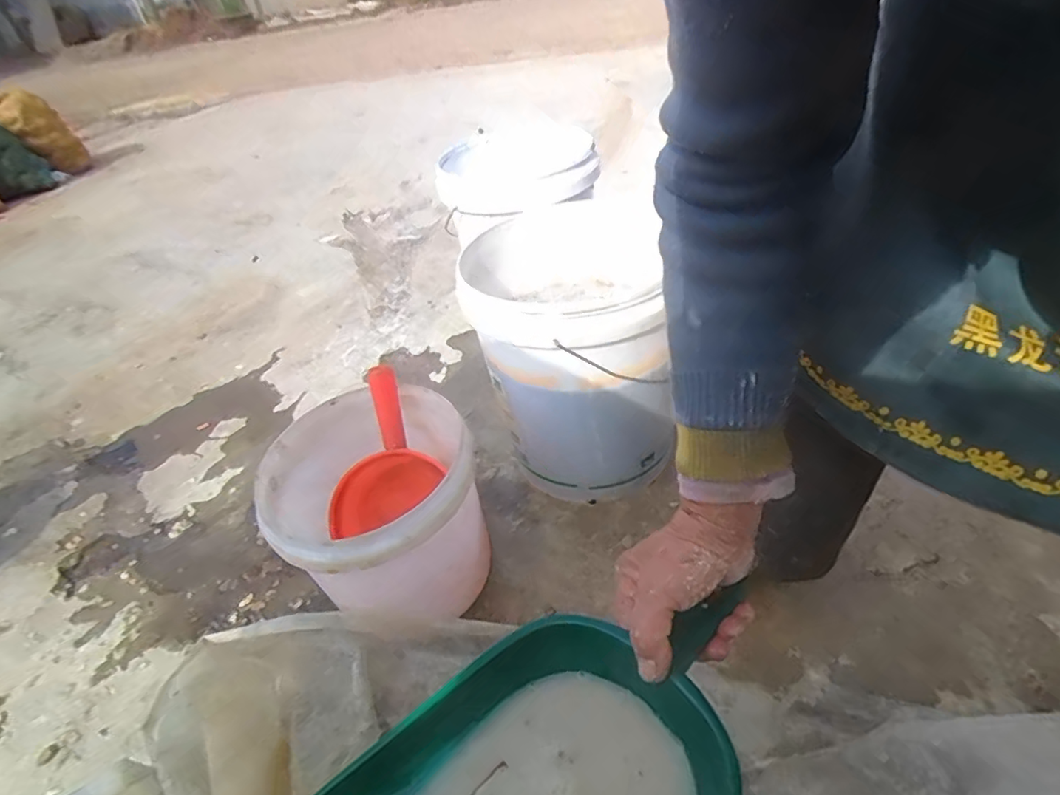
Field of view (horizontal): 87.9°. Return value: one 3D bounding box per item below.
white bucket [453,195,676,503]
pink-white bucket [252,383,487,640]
[{"bbox_3d":[0.059,-0.042,0.831,0.256,0.370,0.269,-5,39,4],"label":"white bucket"},{"bbox_3d":[-0.193,0.165,0.714,0.225,0.240,0.254,-35,46,-29],"label":"pink-white bucket"}]

